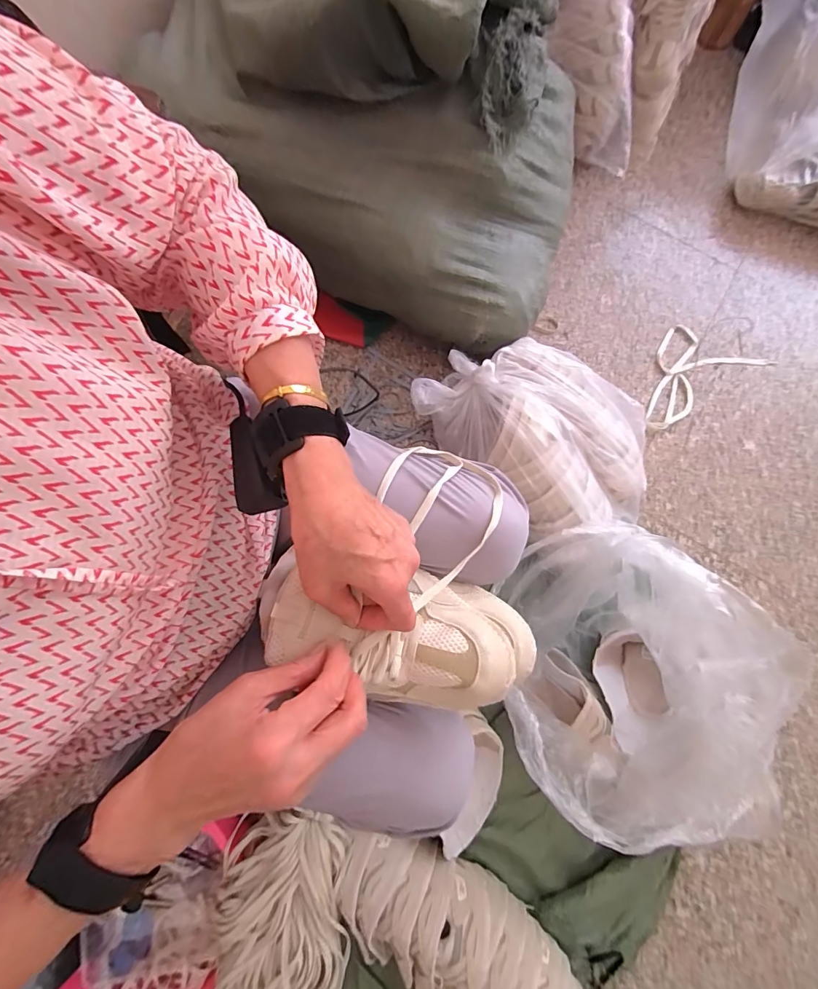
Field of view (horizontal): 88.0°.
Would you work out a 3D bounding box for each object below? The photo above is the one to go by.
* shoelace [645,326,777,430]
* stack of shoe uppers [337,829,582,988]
[{"bbox_3d":[0.603,-0.277,0.909,0.320,0.014,0.173,-30,82,-7],"label":"shoelace"},{"bbox_3d":[0.053,0.660,0.609,0.381,0.103,0.194,37,81,5],"label":"stack of shoe uppers"}]

